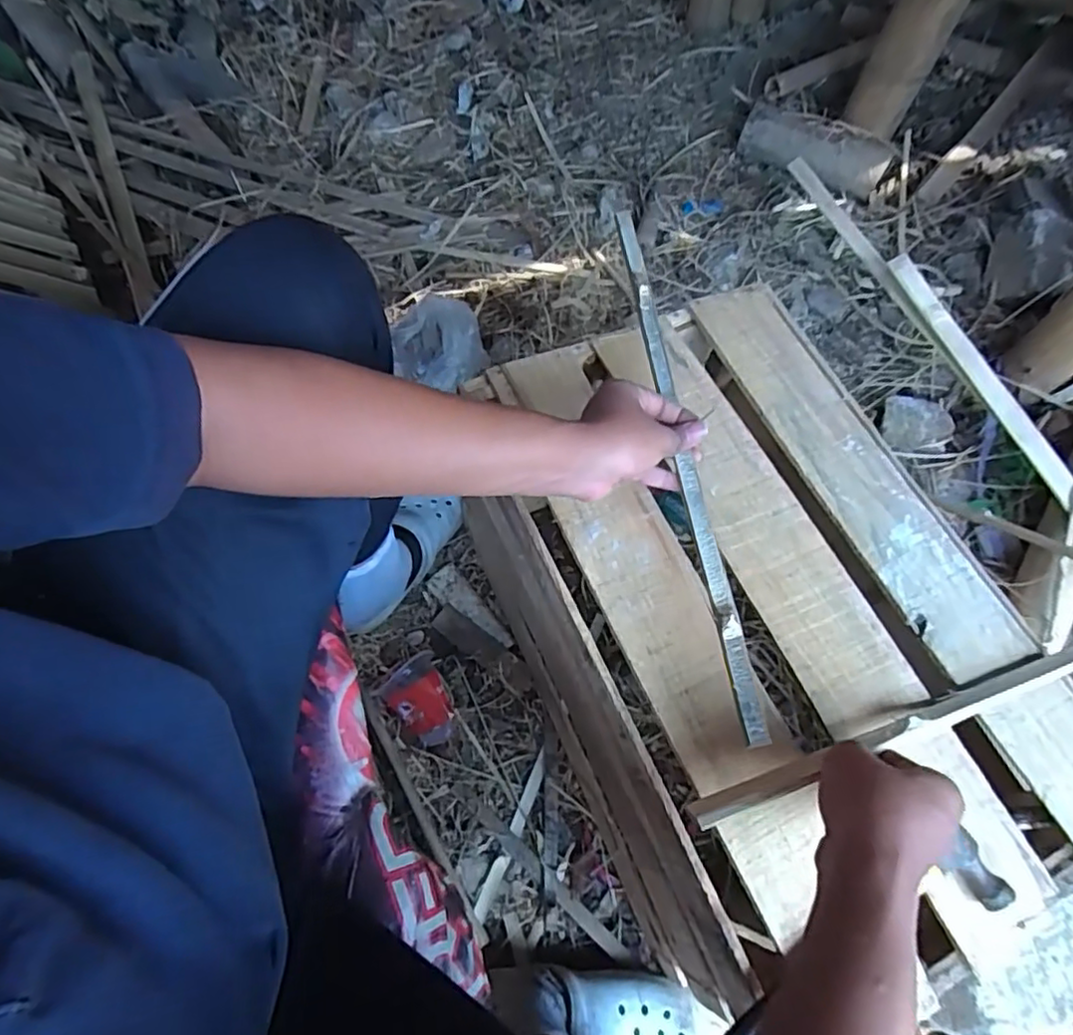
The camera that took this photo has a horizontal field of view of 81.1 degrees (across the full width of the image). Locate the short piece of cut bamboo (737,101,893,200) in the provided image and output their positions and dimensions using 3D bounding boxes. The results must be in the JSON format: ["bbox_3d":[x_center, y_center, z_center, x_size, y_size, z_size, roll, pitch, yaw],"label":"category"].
[{"bbox_3d":[0.505,-0.673,1.149,0.261,0.082,0.072,29,72,10],"label":"short piece of cut bamboo"}]

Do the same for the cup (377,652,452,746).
[{"bbox_3d":[-0.142,0.233,0.796,0.081,0.070,0.106,-38,74,-14],"label":"cup"}]

